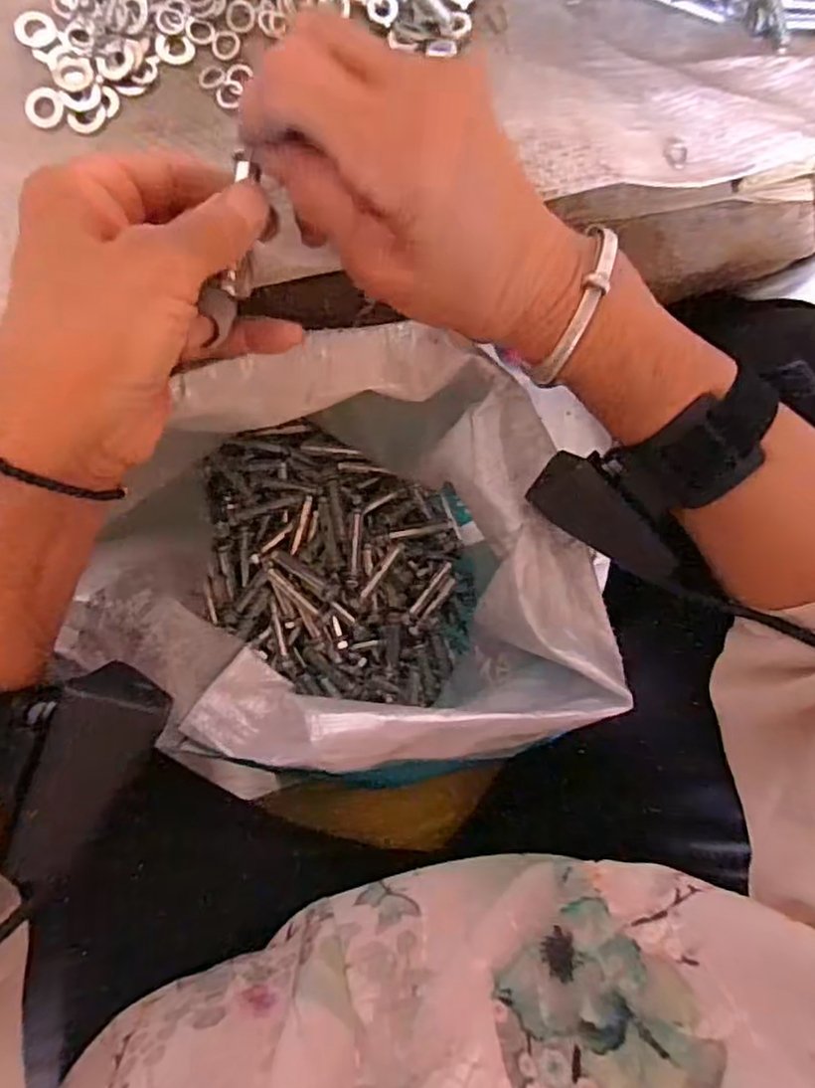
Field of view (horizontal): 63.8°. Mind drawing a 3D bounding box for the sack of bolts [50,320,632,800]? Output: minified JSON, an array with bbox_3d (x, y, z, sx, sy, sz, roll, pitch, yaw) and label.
[{"bbox_3d":[-0.025,0.010,0.394,0.225,0.239,0.199,20,88,-8],"label":"sack of bolts"}]

